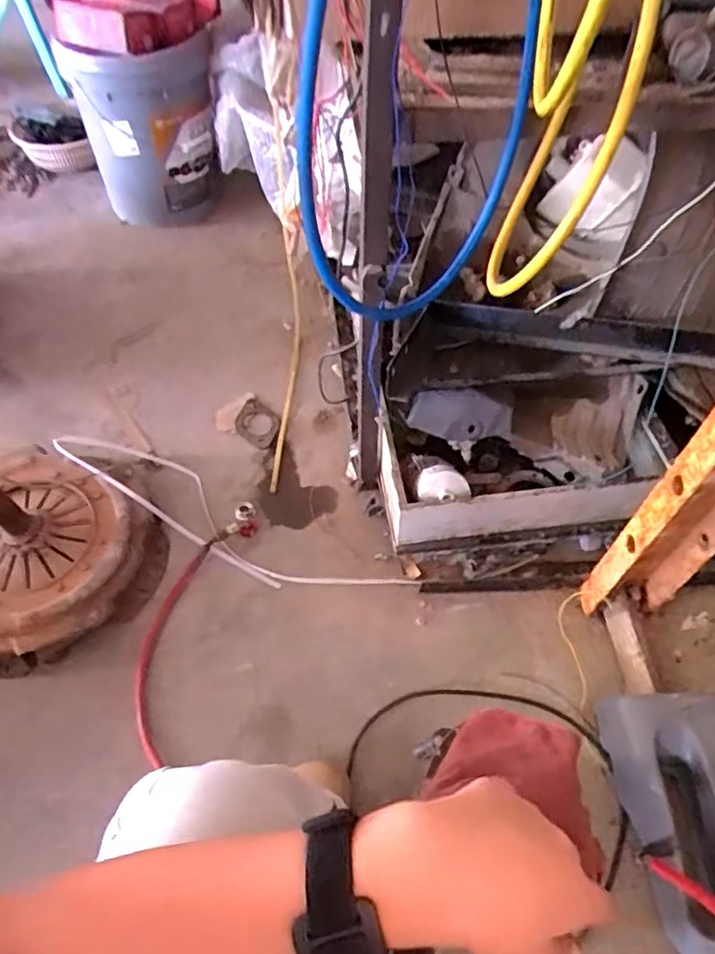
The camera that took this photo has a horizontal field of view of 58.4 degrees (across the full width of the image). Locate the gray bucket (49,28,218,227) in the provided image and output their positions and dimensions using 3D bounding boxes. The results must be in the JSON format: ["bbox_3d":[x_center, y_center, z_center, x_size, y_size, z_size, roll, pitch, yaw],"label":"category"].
[{"bbox_3d":[-0.495,-0.834,1.557,0.315,0.344,0.315,0,54,0],"label":"gray bucket"}]

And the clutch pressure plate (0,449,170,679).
[{"bbox_3d":[-0.486,0.119,0.974,0.351,0.077,0.329,-27,59,-18],"label":"clutch pressure plate"}]

